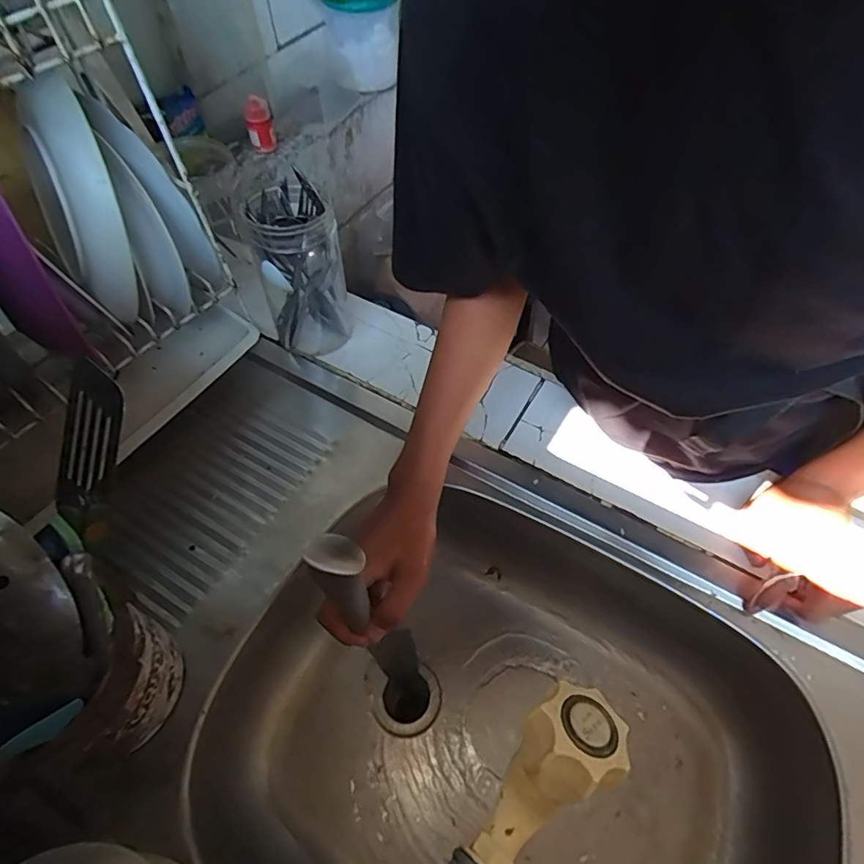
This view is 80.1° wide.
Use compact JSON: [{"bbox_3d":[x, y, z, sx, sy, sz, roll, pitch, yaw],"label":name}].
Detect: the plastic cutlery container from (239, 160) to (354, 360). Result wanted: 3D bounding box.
[{"bbox_3d":[-0.142,-0.171,0.559,0.085,0.174,0.084,-14,59,-8],"label":"plastic cutlery container"}]

